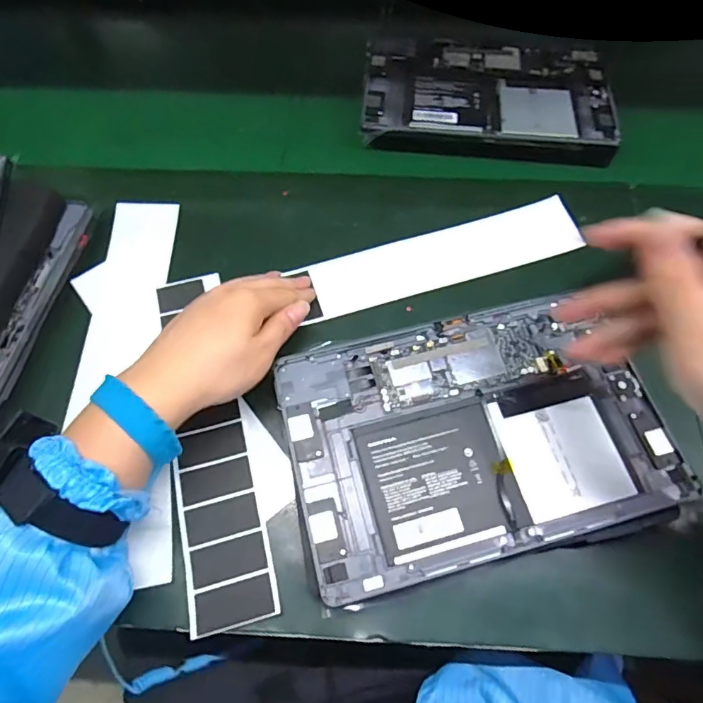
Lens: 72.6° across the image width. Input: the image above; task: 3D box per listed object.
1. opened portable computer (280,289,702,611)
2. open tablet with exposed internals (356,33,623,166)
[{"bbox_3d":[0.086,0.058,0.341,0.250,0.027,0.165,-13,66,-6],"label":"opened portable computer"},{"bbox_3d":[0.140,-0.266,0.497,0.249,0.016,0.167,7,62,3],"label":"open tablet with exposed internals"}]

